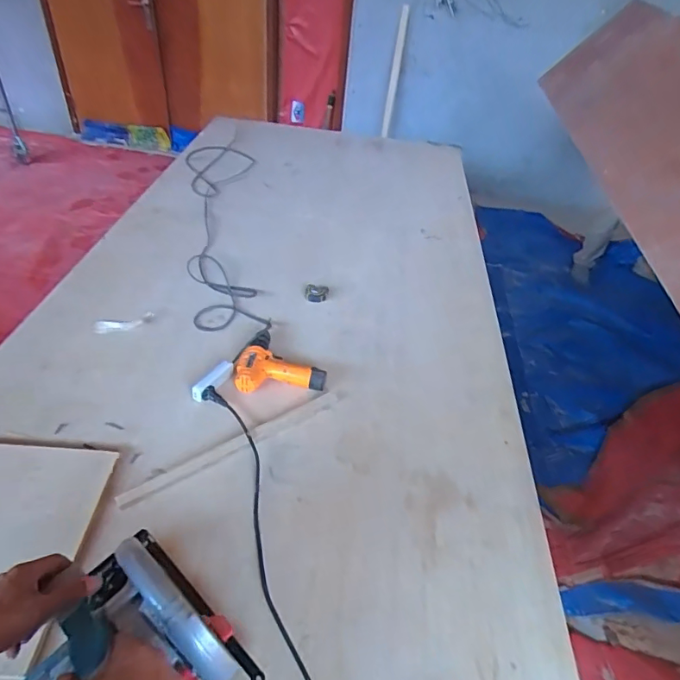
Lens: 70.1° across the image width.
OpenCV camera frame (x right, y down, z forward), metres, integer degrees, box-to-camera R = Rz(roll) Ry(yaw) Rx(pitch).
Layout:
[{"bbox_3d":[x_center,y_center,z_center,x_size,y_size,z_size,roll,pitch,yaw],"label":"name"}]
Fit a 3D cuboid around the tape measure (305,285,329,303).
[{"bbox_3d":[-0.064,-0.130,1.383,0.072,0.036,0.048,0,41,-10],"label":"tape measure"}]

